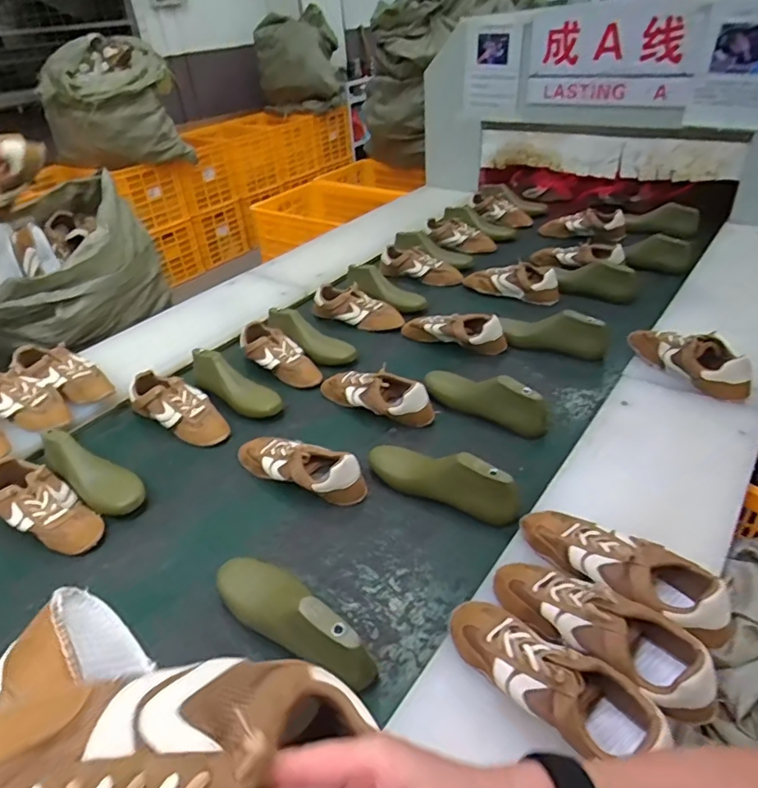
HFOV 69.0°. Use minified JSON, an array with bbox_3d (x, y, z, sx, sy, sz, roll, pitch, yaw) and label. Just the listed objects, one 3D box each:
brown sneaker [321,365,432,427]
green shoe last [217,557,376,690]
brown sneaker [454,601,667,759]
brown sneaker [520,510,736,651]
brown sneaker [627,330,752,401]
[{"bbox_3d":[-0.012,-0.002,1.103,0.255,0.076,0.074,18,43,31],"label":"brown sneaker"},{"bbox_3d":[-0.124,0.273,0.712,0.264,0.099,0.084,27,48,37],"label":"green shoe last"},{"bbox_3d":[0.171,0.291,0.582,0.093,0.078,0.240,-33,43,-30],"label":"brown sneaker"},{"bbox_3d":[0.294,0.210,0.684,0.255,0.086,0.096,22,46,34],"label":"brown sneaker"},{"bbox_3d":[0.592,-0.072,1.053,0.091,0.103,0.234,-16,37,-11],"label":"brown sneaker"}]

